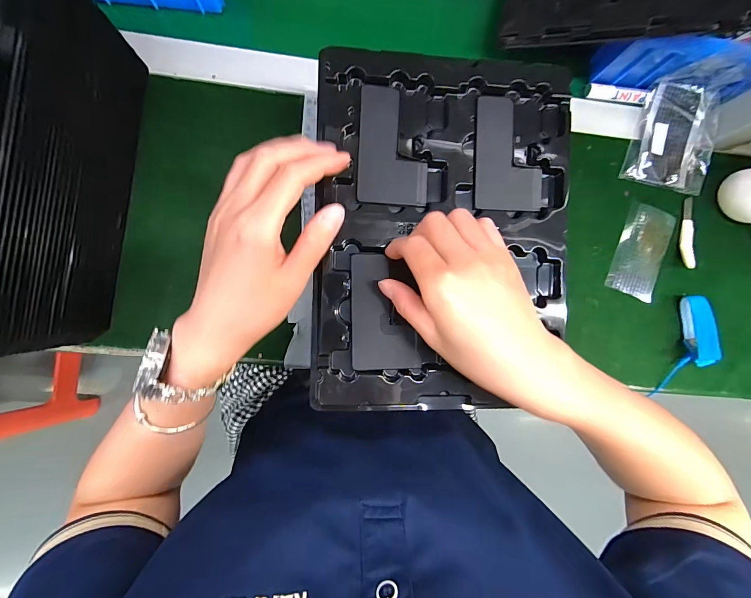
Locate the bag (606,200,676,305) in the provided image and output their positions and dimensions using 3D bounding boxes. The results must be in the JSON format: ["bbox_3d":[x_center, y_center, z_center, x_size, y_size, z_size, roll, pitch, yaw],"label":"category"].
[{"bbox_3d":[0.322,-0.058,0.421,0.058,0.008,0.113,20,84,-3],"label":"bag"}]

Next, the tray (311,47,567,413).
[{"bbox_3d":[0.057,-0.053,0.289,0.208,0.022,0.289,2,90,-8],"label":"tray"}]

